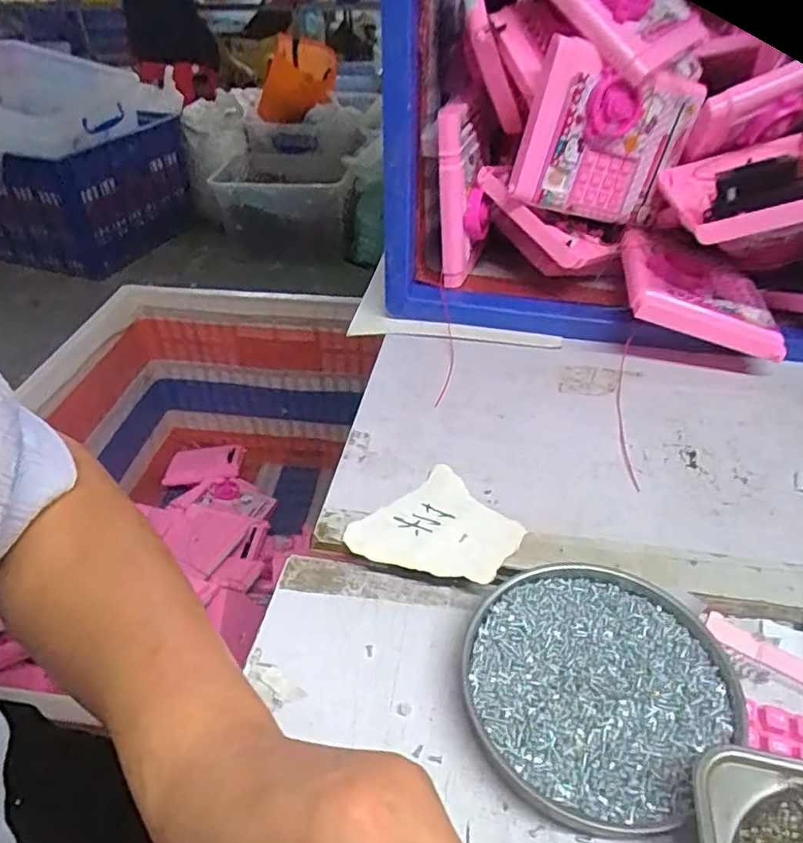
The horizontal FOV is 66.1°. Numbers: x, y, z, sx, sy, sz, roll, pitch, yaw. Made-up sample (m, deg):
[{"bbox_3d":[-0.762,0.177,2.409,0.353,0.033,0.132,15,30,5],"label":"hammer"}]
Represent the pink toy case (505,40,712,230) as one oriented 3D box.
[{"bbox_3d":[0.183,-0.253,0.559,0.166,0.130,0.034,4,29,-20],"label":"pink toy case"}]

